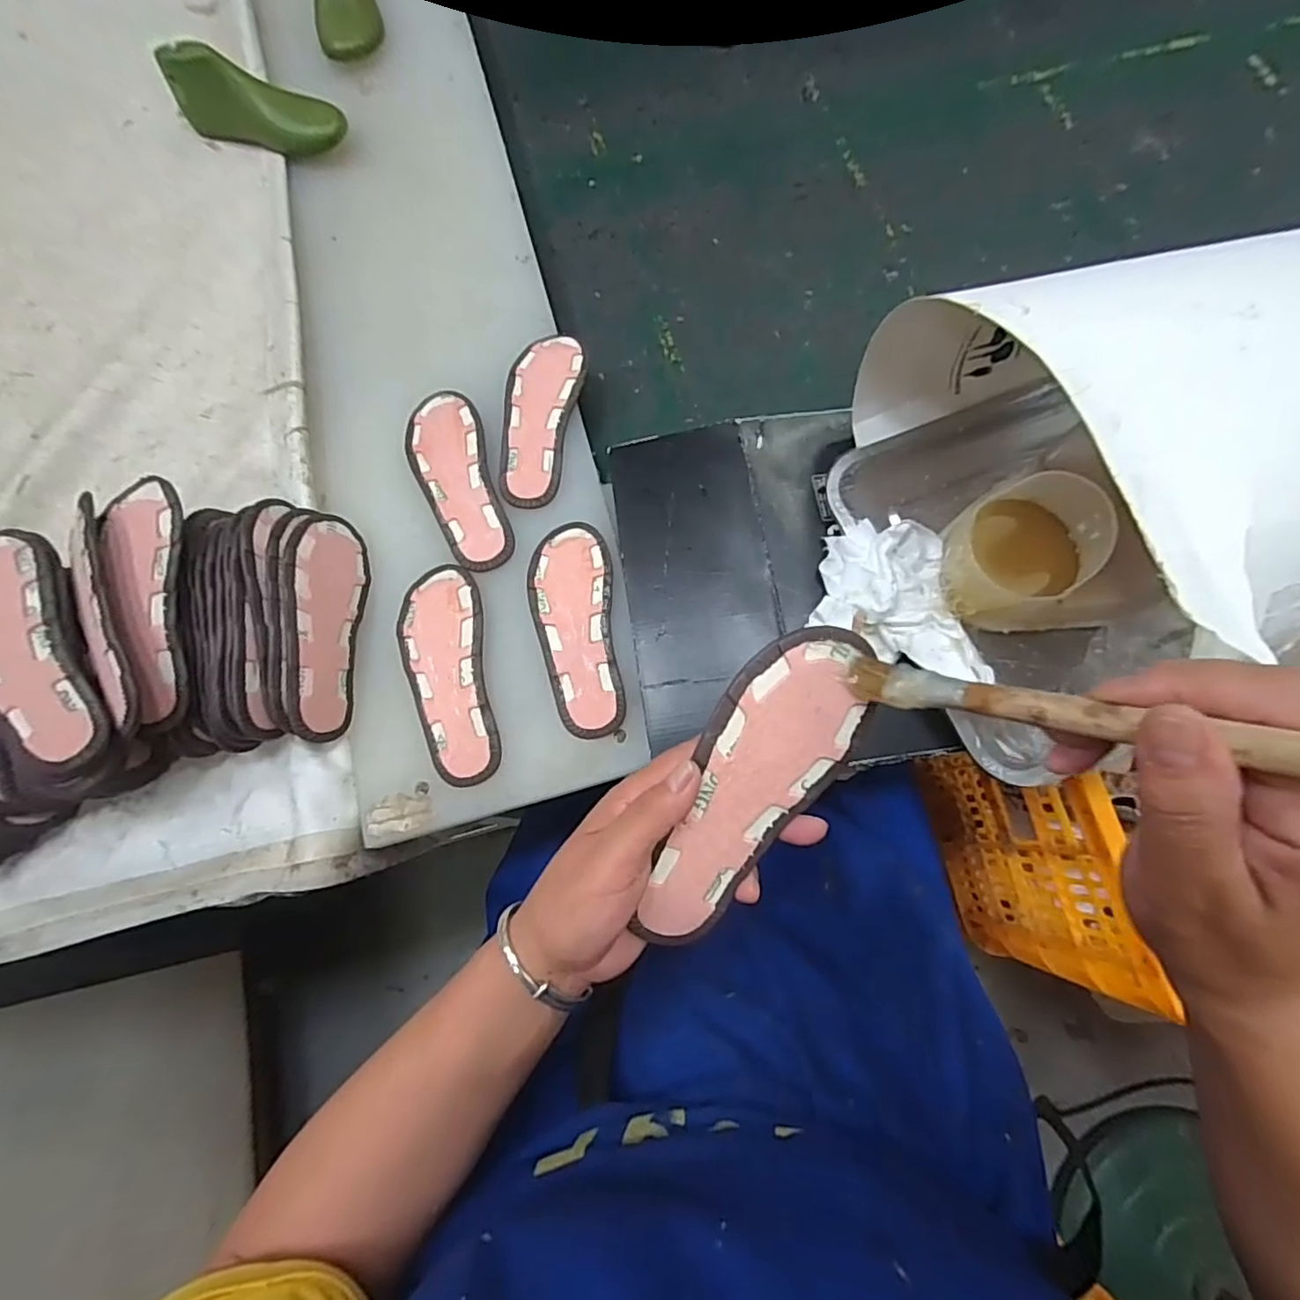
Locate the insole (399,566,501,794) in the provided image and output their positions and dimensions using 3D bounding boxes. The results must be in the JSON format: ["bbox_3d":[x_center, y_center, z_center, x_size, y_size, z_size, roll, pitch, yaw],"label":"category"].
[{"bbox_3d":[-0.159,0.017,0.482,0.064,0.010,0.175,-11,75,-1],"label":"insole"}]

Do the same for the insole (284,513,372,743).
[{"bbox_3d":[-0.249,-0.022,0.469,0.010,0.063,0.174,-9,72,27],"label":"insole"}]

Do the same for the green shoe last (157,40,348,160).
[{"bbox_3d":[-0.398,-0.546,0.610,0.164,0.060,0.054,19,75,6],"label":"green shoe last"}]

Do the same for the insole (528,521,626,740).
[{"bbox_3d":[-0.058,-0.020,0.491,0.064,0.009,0.176,-10,75,-1],"label":"insole"}]

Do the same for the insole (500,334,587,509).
[{"bbox_3d":[-0.098,-0.208,0.546,0.064,0.008,0.172,7,76,3],"label":"insole"}]

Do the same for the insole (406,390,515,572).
[{"bbox_3d":[-0.166,-0.148,0.528,0.064,0.004,0.177,-20,76,-4],"label":"insole"}]

